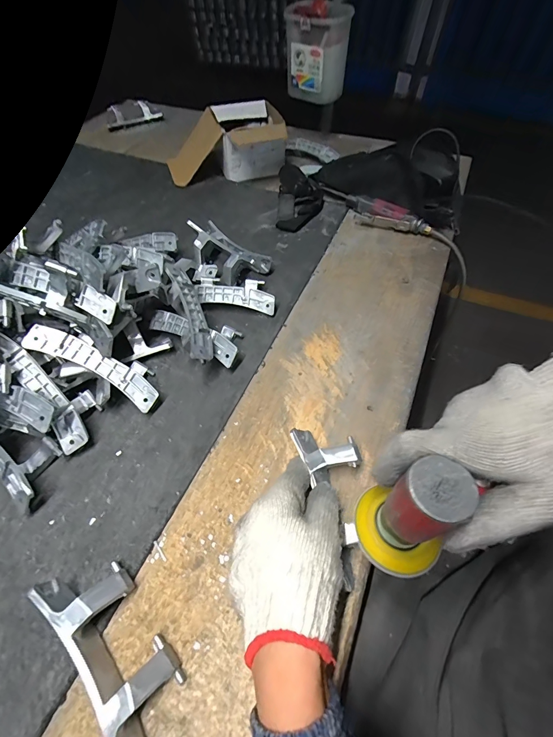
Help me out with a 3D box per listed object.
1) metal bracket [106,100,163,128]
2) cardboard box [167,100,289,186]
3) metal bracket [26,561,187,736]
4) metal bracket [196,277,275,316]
[{"bbox_3d":[-0.389,-0.691,0.906,0.149,0.035,0.069,-24,59,-16],"label":"metal bracket"},{"bbox_3d":[-0.112,-0.491,0.731,0.253,0.093,0.169,-6,55,-4],"label":"cardboard box"},{"bbox_3d":[-0.129,0.223,0.268,0.057,0.038,0.149,-37,63,-23],"label":"metal bracket"},{"bbox_3d":[-0.060,-0.117,0.505,0.123,0.033,0.056,10,56,7],"label":"metal bracket"}]

